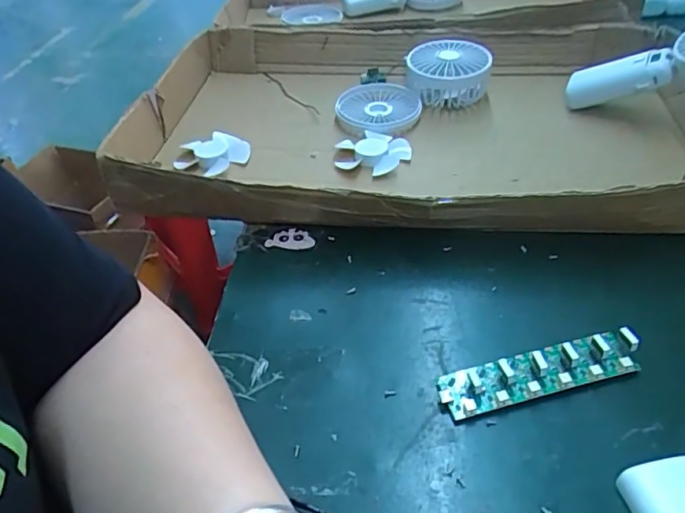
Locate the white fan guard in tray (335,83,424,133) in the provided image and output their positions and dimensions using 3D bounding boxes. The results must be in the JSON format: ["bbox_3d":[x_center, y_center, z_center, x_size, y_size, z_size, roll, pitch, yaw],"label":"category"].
[{"bbox_3d":[0.043,-0.163,0.586,0.082,0.018,0.097,16,46,24],"label":"white fan guard in tray"}]

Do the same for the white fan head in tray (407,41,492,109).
[{"bbox_3d":[0.115,-0.198,0.612,0.091,0.057,0.081,-1,41,7],"label":"white fan head in tray"}]

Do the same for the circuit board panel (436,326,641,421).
[{"bbox_3d":[0.117,0.068,0.327,0.118,0.019,0.029,-11,41,-5],"label":"circuit board panel"}]

